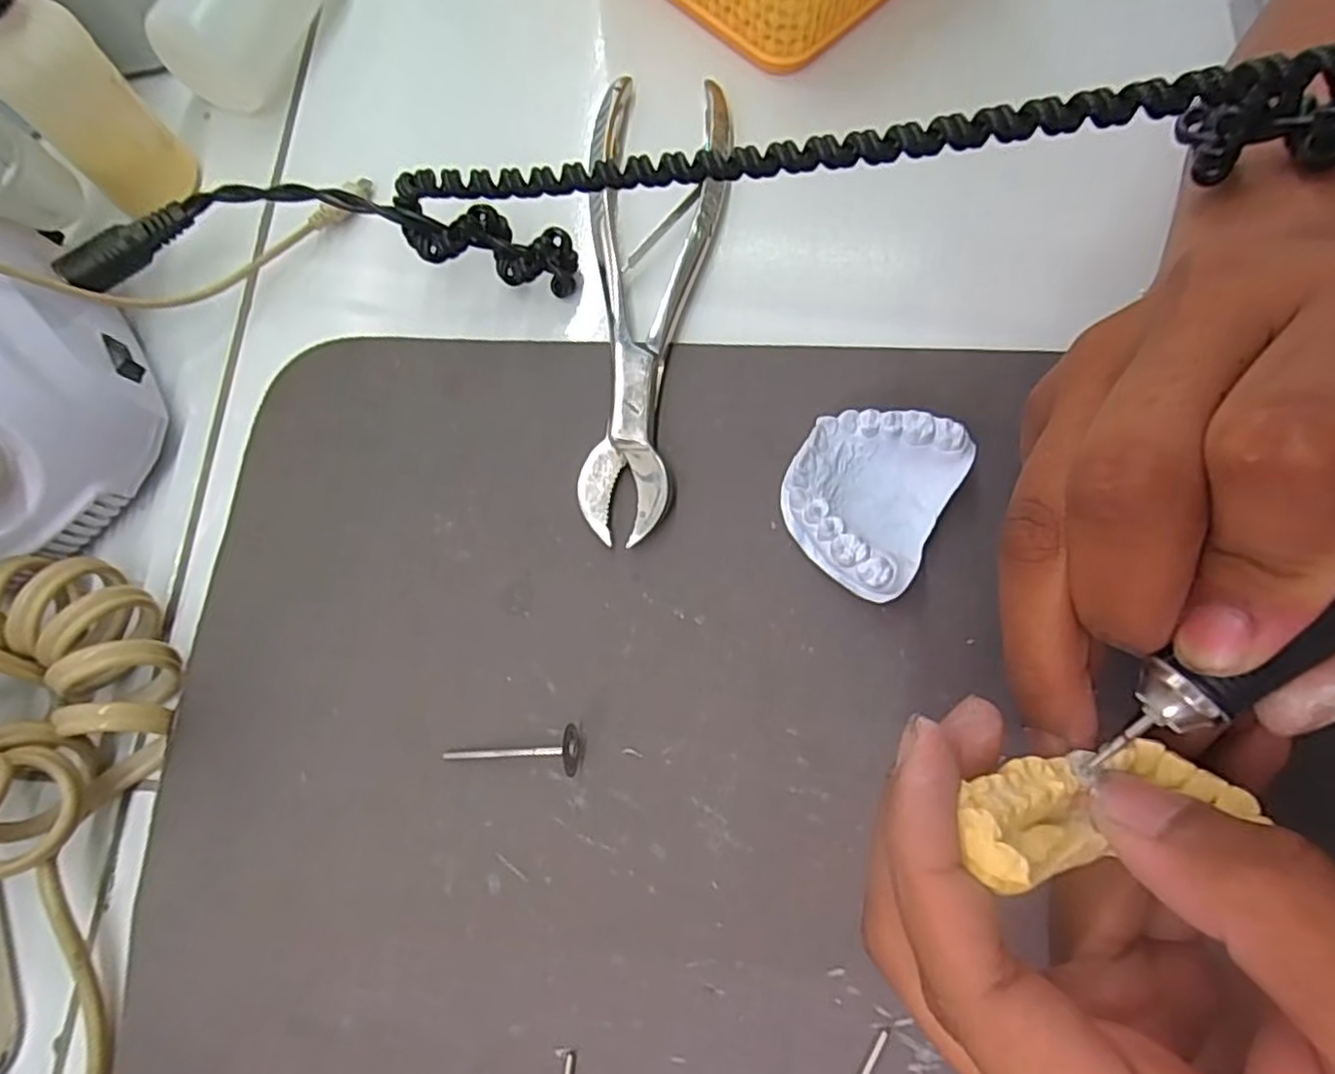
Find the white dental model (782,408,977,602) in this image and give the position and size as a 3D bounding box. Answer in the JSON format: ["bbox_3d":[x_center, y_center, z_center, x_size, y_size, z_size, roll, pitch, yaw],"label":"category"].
[{"bbox_3d":[0.066,-0.015,0.234,0.049,0.022,0.059,29,77,8],"label":"white dental model"}]

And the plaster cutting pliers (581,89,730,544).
[{"bbox_3d":[-0.011,-0.092,0.263,0.052,0.011,0.190,7,75,3],"label":"plaster cutting pliers"}]

